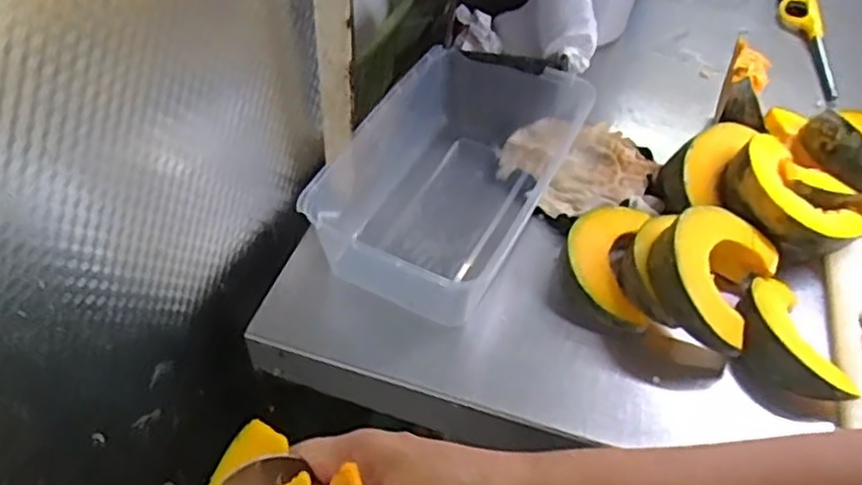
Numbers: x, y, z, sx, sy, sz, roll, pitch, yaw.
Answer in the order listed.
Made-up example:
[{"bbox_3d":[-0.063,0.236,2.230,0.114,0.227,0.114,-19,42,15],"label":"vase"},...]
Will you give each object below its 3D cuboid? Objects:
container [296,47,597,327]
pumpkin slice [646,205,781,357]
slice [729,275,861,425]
[{"bbox_3d":[0.007,-0.057,0.628,0.178,0.087,0.275,24,50,18],"label":"container"},{"bbox_3d":[0.217,0.020,0.577,0.096,0.050,0.124,50,53,-6],"label":"pumpkin slice"},{"bbox_3d":[0.265,0.071,0.552,0.077,0.036,0.121,-3,47,-6],"label":"slice"}]

